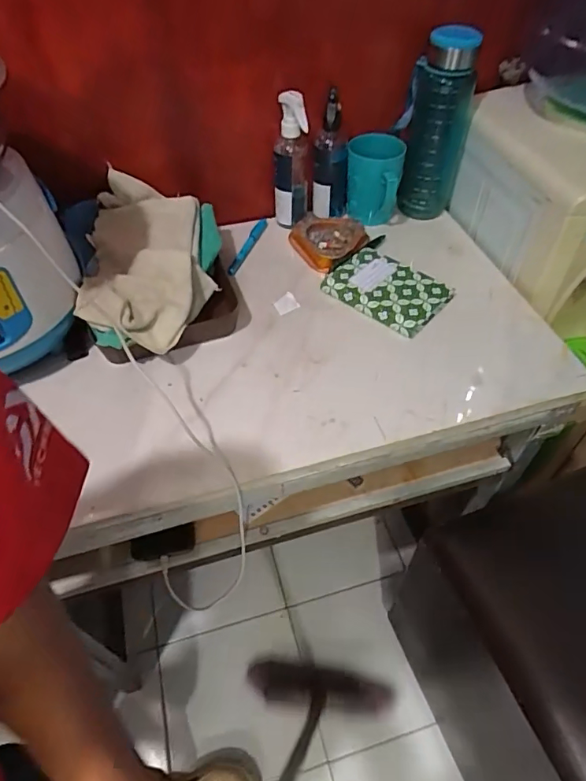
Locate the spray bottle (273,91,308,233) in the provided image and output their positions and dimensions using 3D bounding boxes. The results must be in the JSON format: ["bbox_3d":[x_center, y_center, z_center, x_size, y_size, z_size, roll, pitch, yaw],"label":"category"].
[{"bbox_3d":[-0.004,-0.325,0.719,0.049,0.180,0.038,-5,52,-3],"label":"spray bottle"}]

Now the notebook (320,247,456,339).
[{"bbox_3d":[0.128,-0.140,0.676,0.150,0.013,0.108,33,59,24],"label":"notebook"}]

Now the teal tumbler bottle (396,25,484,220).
[{"bbox_3d":[0.207,-0.369,0.720,0.086,0.239,0.071,13,53,11],"label":"teal tumbler bottle"}]

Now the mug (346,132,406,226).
[{"bbox_3d":[0.120,-0.321,0.749,0.078,0.095,0.071,8,52,7],"label":"mug"}]

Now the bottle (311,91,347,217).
[{"bbox_3d":[0.055,-0.333,0.728,0.051,0.174,0.044,9,52,8],"label":"bottle"}]

